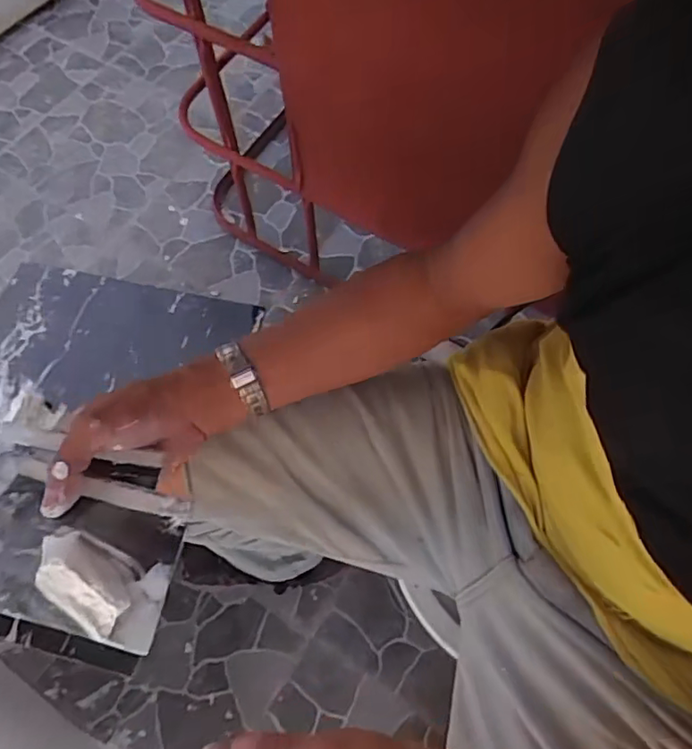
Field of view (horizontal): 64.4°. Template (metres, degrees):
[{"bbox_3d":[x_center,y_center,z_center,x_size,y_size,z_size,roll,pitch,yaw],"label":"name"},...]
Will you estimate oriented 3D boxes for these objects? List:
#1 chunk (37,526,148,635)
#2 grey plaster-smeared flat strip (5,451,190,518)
[{"bbox_3d":[-0.165,0.123,0.337,0.071,0.035,0.040,28,69,15],"label":"chunk"},{"bbox_3d":[-0.175,0.079,0.388,0.137,0.007,0.017,15,61,4],"label":"grey plaster-smeared flat strip"}]

